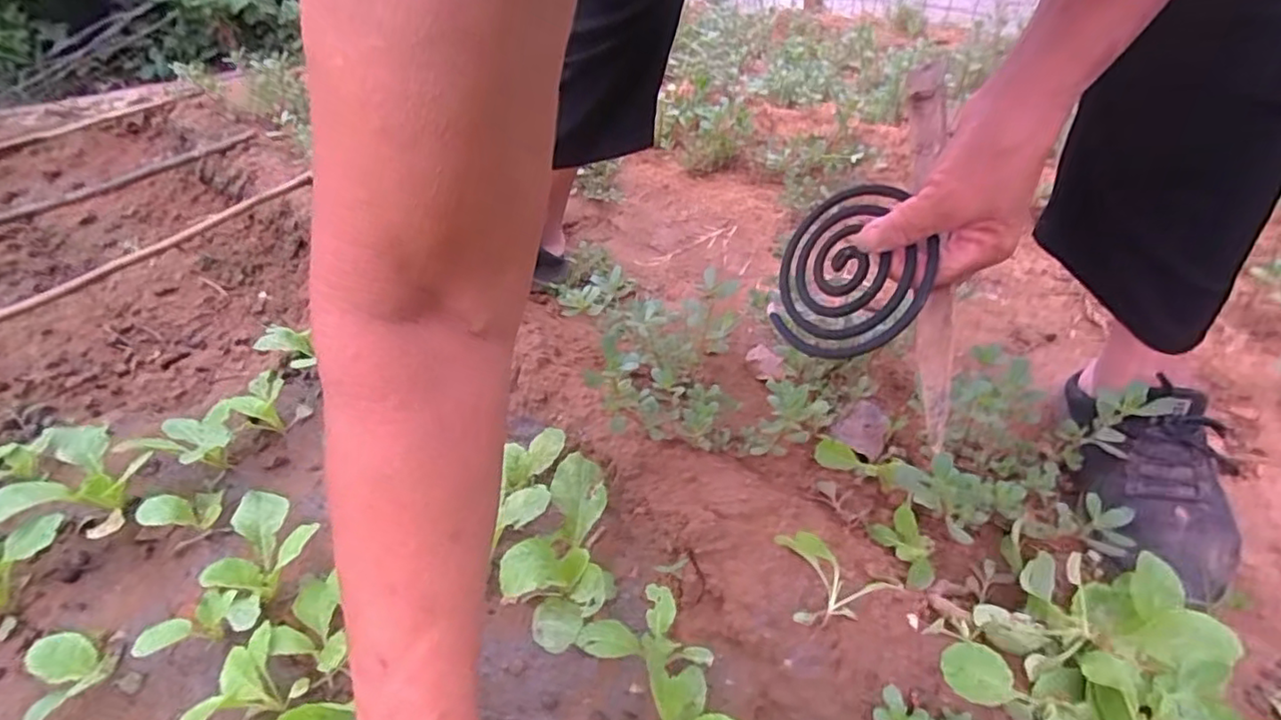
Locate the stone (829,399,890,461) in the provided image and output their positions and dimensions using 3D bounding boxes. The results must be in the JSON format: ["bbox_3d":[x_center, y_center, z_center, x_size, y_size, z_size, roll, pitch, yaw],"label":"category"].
[{"bbox_3d":[0.214,0.063,0.595,0.046,0.015,0.057,20,48,27],"label":"stone"}]

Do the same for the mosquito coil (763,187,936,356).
[{"bbox_3d":[0.135,-0.057,0.401,0.107,0.011,0.115,-19,63,42],"label":"mosquito coil"}]

